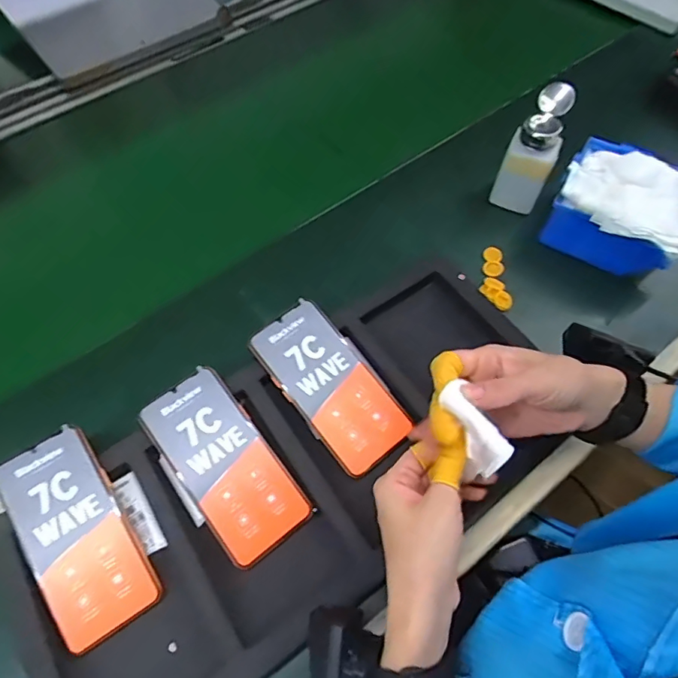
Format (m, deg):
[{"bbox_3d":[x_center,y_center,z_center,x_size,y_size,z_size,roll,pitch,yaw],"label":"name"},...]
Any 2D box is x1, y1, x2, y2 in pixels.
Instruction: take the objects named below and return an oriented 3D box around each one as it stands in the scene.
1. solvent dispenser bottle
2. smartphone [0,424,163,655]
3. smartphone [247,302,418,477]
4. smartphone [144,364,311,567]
[{"bbox_3d":[0.218,-0.208,0.556,0.056,0.134,0.055,25,63,14],"label":"solvent dispenser bottle"},{"bbox_3d":[-0.213,0.159,0.399,0.075,0.008,0.162,-30,77,-16],"label":"smartphone"},{"bbox_3d":[-0.007,0.041,0.457,0.077,0.008,0.158,-38,78,-15],"label":"smartphone"},{"bbox_3d":[-0.098,0.107,0.427,0.076,0.005,0.162,-35,78,-18],"label":"smartphone"}]

